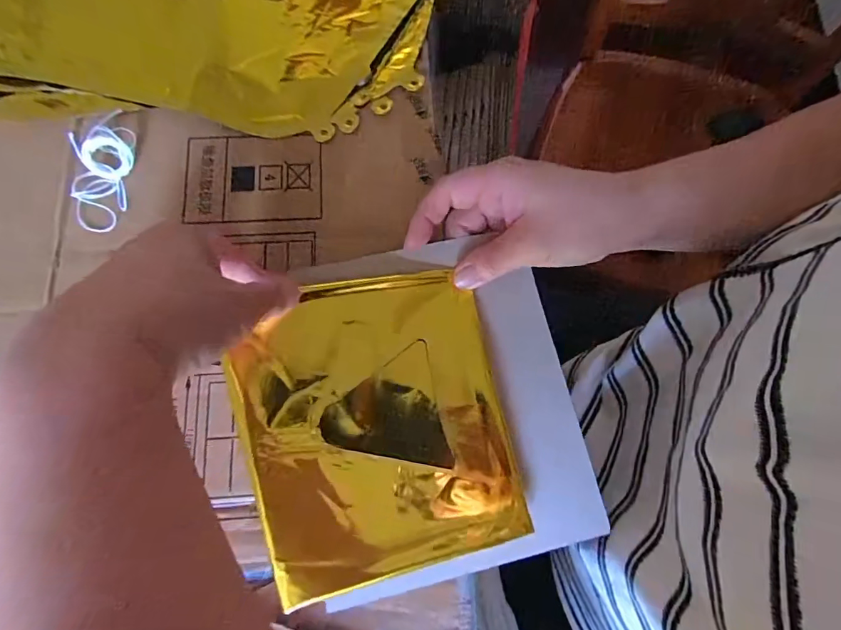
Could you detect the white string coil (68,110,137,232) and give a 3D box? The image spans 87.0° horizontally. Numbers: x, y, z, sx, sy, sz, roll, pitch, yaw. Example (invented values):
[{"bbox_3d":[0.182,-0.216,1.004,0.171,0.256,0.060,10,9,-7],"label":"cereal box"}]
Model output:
[{"bbox_3d":[-0.205,-0.094,0.284,0.032,0.019,0.078,1,76,0],"label":"white string coil"}]

